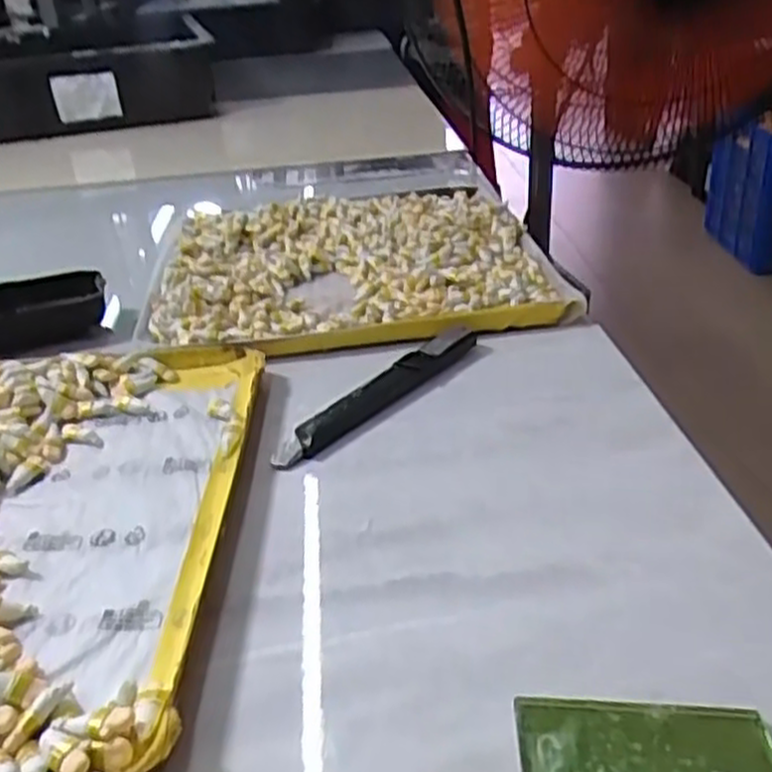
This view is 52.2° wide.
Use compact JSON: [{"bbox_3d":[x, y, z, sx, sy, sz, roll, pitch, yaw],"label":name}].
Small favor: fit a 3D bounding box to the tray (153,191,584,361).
[{"bbox_3d":[-0.027,-0.083,0.511,0.236,0.024,0.224,-7,31,-6],"label":"tray"}]

